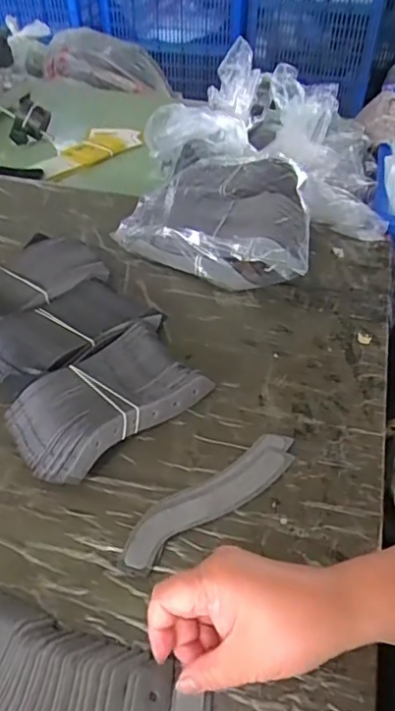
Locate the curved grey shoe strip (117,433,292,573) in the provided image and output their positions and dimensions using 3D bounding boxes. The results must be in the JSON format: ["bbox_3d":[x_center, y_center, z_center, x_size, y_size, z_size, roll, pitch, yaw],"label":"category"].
[{"bbox_3d":[0.011,0.115,0.446,0.168,0.009,0.040,-28,57,-24],"label":"curved grey shoe strip"}]

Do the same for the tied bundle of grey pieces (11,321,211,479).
[{"bbox_3d":[-0.081,0.039,0.501,0.176,0.040,0.102,-34,54,-29],"label":"tied bundle of grey pieces"}]

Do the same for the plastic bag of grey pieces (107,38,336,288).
[{"bbox_3d":[0.039,-0.264,0.760,0.258,0.109,0.443,10,46,10],"label":"plastic bag of grey pieces"}]

